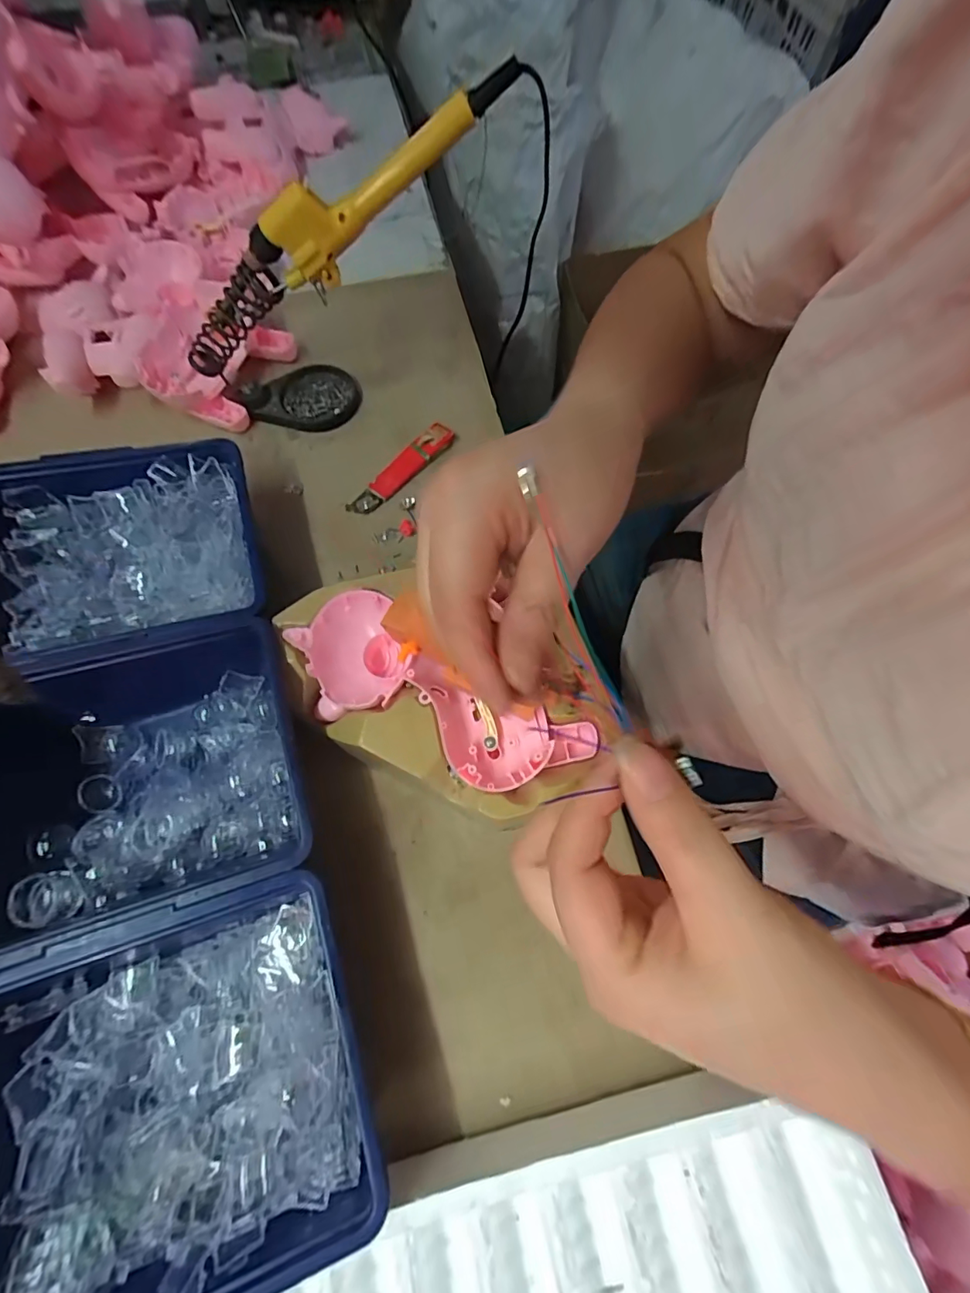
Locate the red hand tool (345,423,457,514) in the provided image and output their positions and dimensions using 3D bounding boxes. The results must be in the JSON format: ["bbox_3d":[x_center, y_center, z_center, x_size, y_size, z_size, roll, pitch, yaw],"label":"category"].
[{"bbox_3d":[-0.066,-0.142,0.390,0.023,0.013,0.102,41,74,13],"label":"red hand tool"}]

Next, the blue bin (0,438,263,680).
[{"bbox_3d":[-0.231,-0.051,0.322,0.163,0.061,0.147,-17,70,-7],"label":"blue bin"}]

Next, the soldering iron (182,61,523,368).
[{"bbox_3d":[-0.106,-0.265,0.314,0.271,0.050,0.025,-24,67,20],"label":"soldering iron"}]

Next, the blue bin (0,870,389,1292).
[{"bbox_3d":[-0.140,0.199,0.221,0.165,0.060,0.140,-17,70,-7],"label":"blue bin"}]

